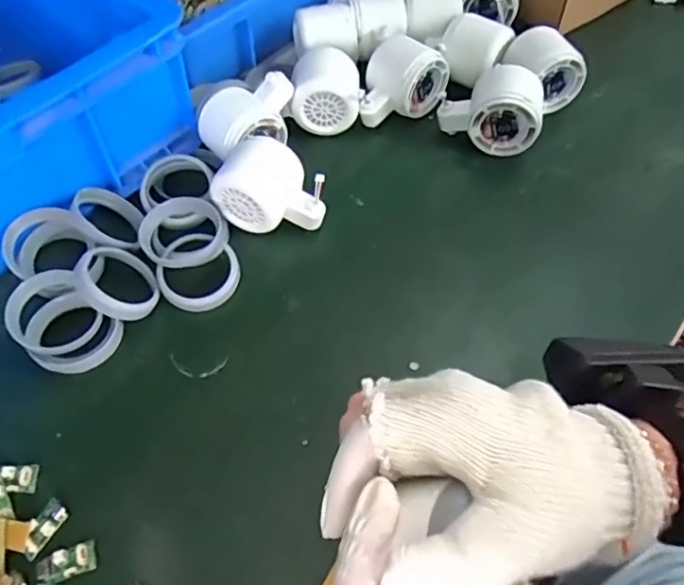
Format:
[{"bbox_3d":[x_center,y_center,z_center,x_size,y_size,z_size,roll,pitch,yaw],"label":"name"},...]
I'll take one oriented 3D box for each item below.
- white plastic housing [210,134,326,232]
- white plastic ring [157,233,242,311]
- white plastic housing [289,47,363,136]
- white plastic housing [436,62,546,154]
[{"bbox_3d":[-0.051,-0.076,0.456,0.079,0.062,0.051,19,58,14],"label":"white plastic housing"},{"bbox_3d":[-0.103,-0.015,0.435,0.057,0.011,0.059,0,64,1],"label":"white plastic ring"},{"bbox_3d":[-0.014,-0.172,0.516,0.059,0.054,0.053,-3,55,0],"label":"white plastic housing"},{"bbox_3d":[0.123,-0.153,0.498,0.080,0.063,0.054,12,57,10],"label":"white plastic housing"}]

